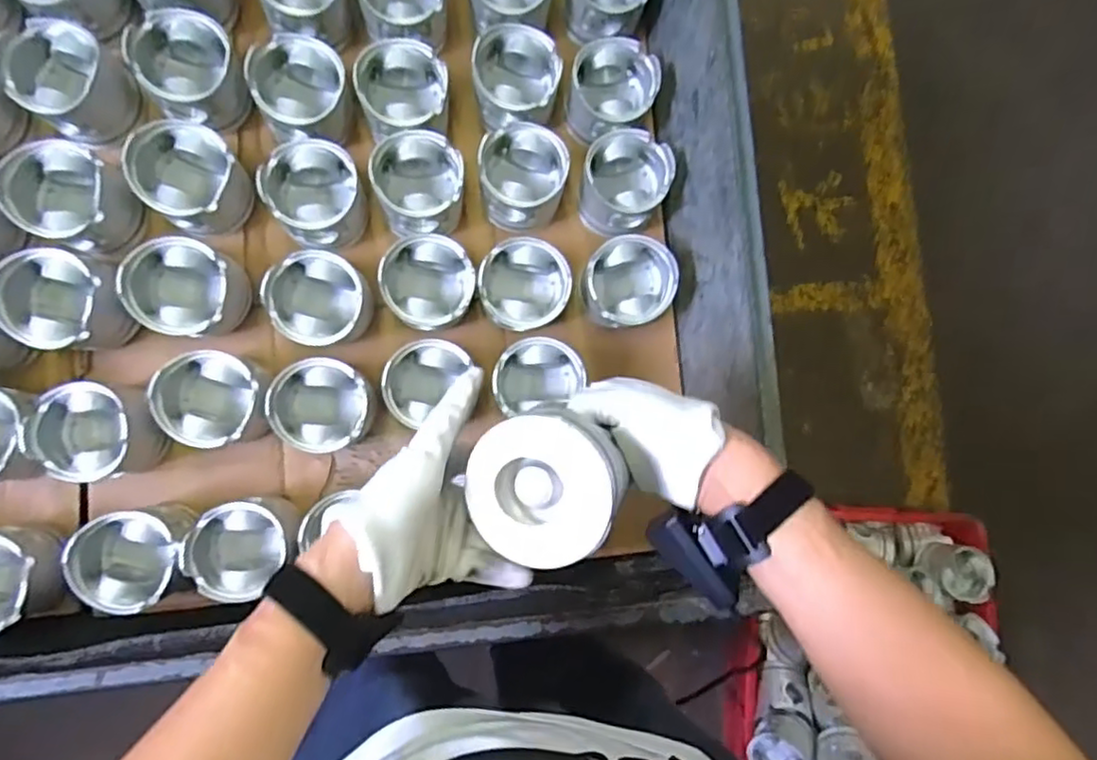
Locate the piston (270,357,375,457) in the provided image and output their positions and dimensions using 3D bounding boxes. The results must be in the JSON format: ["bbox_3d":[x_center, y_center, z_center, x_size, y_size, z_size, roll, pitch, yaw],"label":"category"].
[{"bbox_3d":[-0.229,0.026,0.671,0.095,0.062,0.092,14,84,-6],"label":"piston"}]

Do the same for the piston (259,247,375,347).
[{"bbox_3d":[-0.237,-0.080,0.685,0.094,0.080,0.093,14,84,-6],"label":"piston"}]

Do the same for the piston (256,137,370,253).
[{"bbox_3d":[-0.240,-0.192,0.687,0.092,0.070,0.098,1,85,-7],"label":"piston"}]

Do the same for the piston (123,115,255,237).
[{"bbox_3d":[-0.360,-0.203,0.663,0.095,0.074,0.089,1,85,-7],"label":"piston"}]

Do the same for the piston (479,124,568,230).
[{"bbox_3d":[-0.028,-0.222,0.722,0.092,0.064,0.099,1,85,-7],"label":"piston"}]

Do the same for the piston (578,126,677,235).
[{"bbox_3d":[0.081,-0.219,0.731,0.094,0.074,0.098,1,85,-7],"label":"piston"}]

